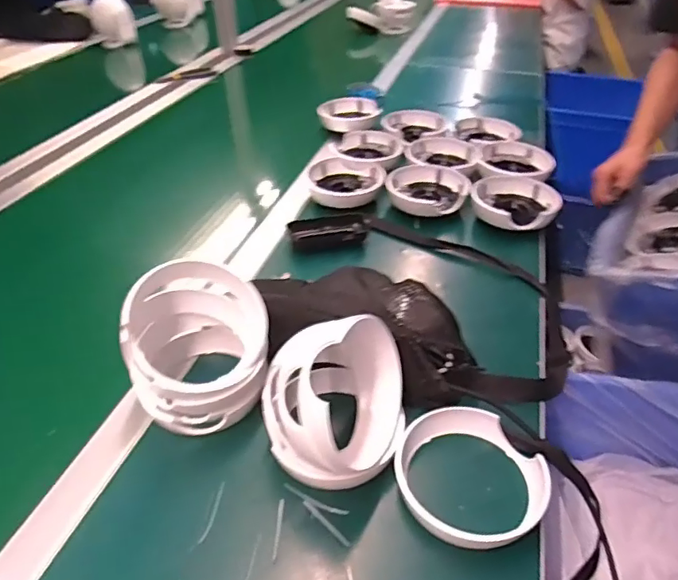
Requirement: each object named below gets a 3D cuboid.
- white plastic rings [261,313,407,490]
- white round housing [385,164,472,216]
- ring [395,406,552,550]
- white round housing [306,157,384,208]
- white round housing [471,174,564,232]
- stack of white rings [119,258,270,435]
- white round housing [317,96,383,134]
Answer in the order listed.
[{"bbox_3d":[-0.001,0.086,0.427,0.109,0.123,0.132,3,38,6],"label":"white plastic rings"},{"bbox_3d":[0.132,-0.145,0.785,0.116,0.044,0.116,-1,38,1],"label":"white round housing"},{"bbox_3d":[0.105,0.148,0.422,0.112,0.027,0.118,-1,38,1],"label":"ring"},{"bbox_3d":[0.011,-0.164,0.810,0.112,0.041,0.112,-1,38,1],"label":"white round housing"},{"bbox_3d":[0.255,-0.123,0.745,0.118,0.047,0.117,-1,38,1],"label":"white round housing"},{"bbox_3d":[-0.126,0.048,0.480,0.121,0.118,0.128,-11,39,-12],"label":"stack of white rings"},{"bbox_3d":[0.020,-0.345,1.031,0.116,0.034,0.116,-1,38,1],"label":"white round housing"}]

